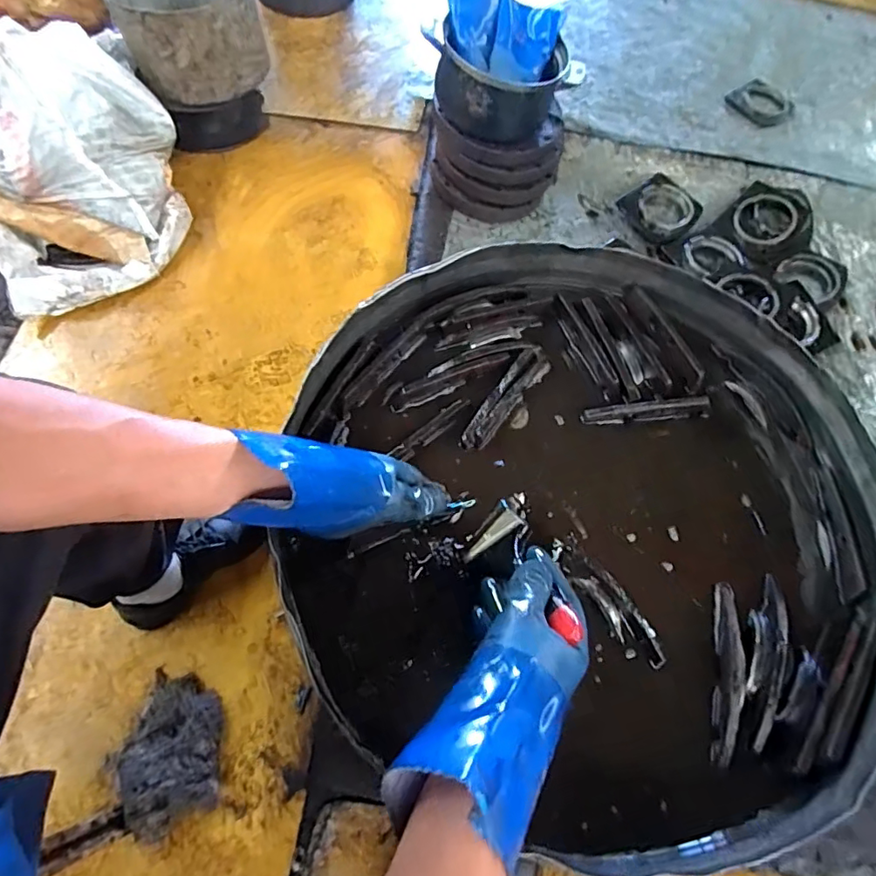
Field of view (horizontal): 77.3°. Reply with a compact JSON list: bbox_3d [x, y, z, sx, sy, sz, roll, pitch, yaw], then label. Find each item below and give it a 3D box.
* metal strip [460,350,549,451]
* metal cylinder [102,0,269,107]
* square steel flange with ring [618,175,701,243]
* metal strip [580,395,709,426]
[{"bbox_3d":[0.073,-0.042,0.593,0.030,0.022,0.139,35,67,12],"label":"metal strip"},{"bbox_3d":[-0.506,-0.853,1.118,0.270,0.176,0.267,-20,68,-13],"label":"metal cylinder"},{"bbox_3d":[0.489,-0.501,1.190,0.148,0.032,0.152,-38,73,-19],"label":"square steel flange with ring"},{"bbox_3d":[0.226,-0.029,0.591,0.137,0.029,0.015,-2,65,-5],"label":"metal strip"}]

